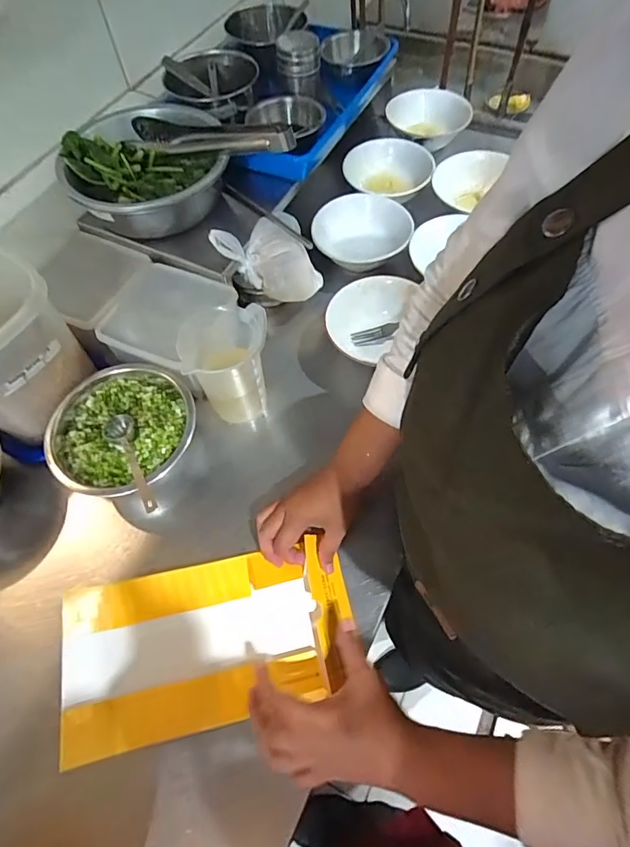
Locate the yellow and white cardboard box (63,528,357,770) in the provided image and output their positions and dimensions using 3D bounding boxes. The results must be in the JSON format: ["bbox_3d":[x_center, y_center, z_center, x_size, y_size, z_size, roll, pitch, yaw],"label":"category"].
[{"bbox_3d":[-0.106,0.216,0.461,0.281,0.038,0.153,-12,62,-5],"label":"yellow and white cardboard box"}]

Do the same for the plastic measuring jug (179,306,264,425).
[{"bbox_3d":[-0.106,-0.072,0.560,0.087,0.121,0.085,7,62,5],"label":"plastic measuring jug"}]

